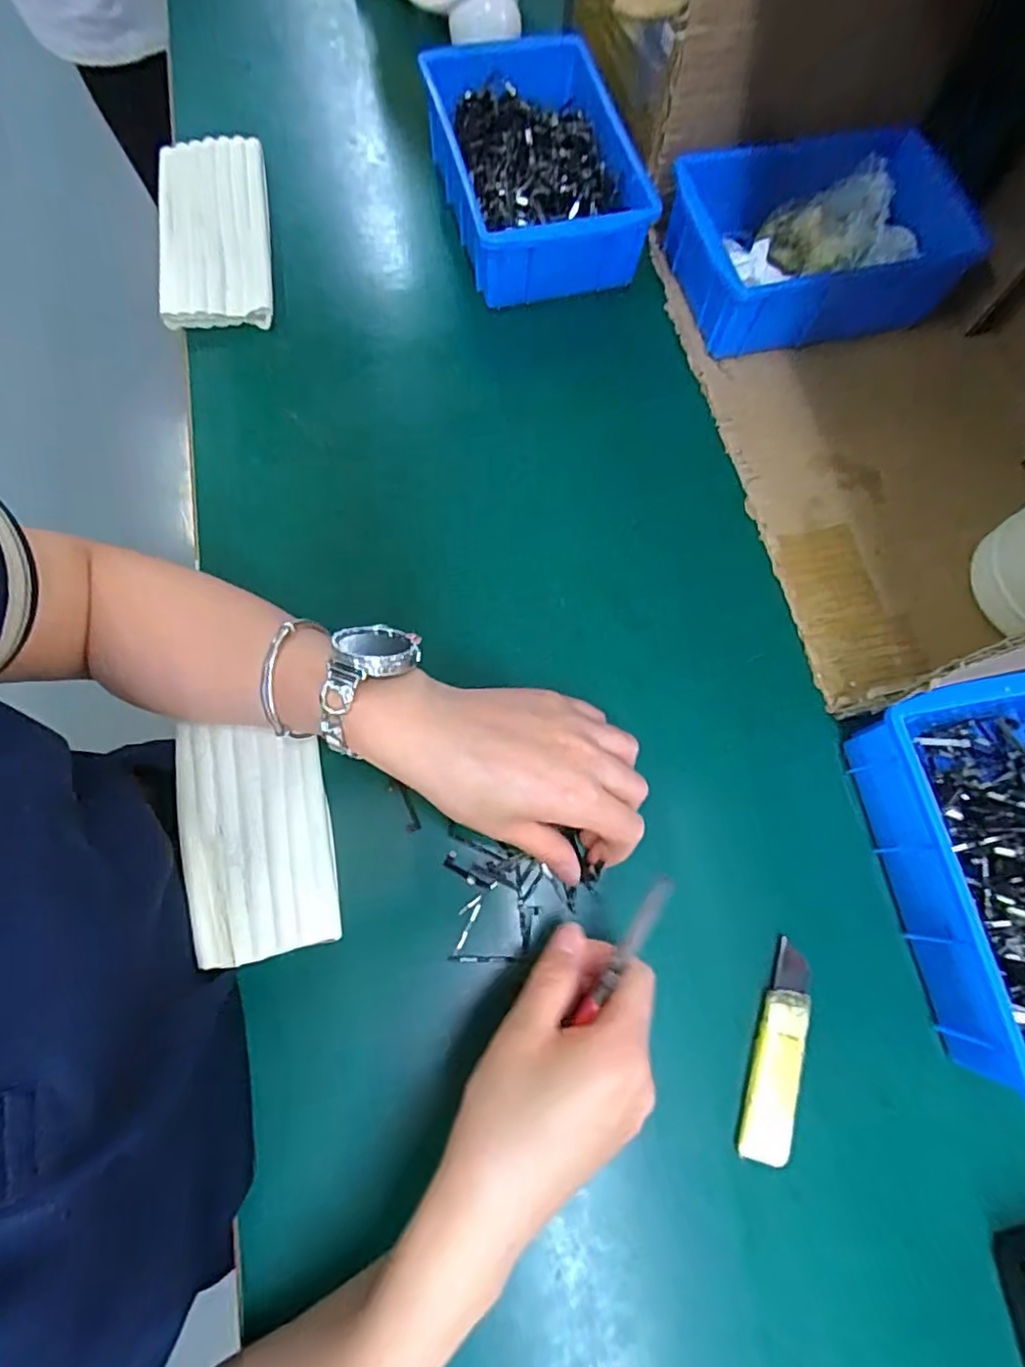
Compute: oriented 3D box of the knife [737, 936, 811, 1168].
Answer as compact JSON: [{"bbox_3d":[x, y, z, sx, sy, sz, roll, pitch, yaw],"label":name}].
[{"bbox_3d":[0.140,0.194,0.334,0.026,0.011,0.104,15,73,3],"label":"knife"}]

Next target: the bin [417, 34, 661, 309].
[{"bbox_3d":[0.018,-0.395,0.482,0.140,0.066,0.209,-14,74,-6],"label":"bin"}]

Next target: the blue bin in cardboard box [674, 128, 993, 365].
[{"bbox_3d":[0.225,-0.326,0.469,0.209,0.060,0.139,-10,74,-5],"label":"blue bin in cardboard box"}]

